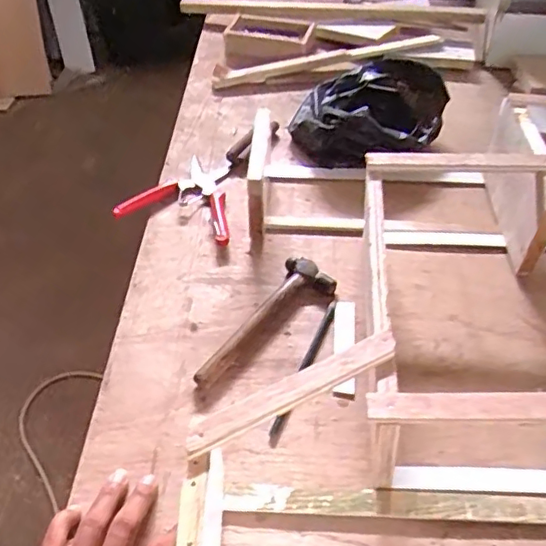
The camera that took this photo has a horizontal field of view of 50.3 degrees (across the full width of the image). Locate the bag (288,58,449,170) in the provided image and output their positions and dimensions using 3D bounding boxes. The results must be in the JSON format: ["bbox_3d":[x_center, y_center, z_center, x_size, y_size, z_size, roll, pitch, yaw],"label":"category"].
[{"bbox_3d":[0.130,-0.217,0.809,0.186,0.105,0.170,27,52,24],"label":"bag"}]

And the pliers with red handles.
[{"bbox_3d":[-0.101,-0.097,0.741,0.150,0.021,0.148,15,48,14],"label":"pliers with red handles"}]

